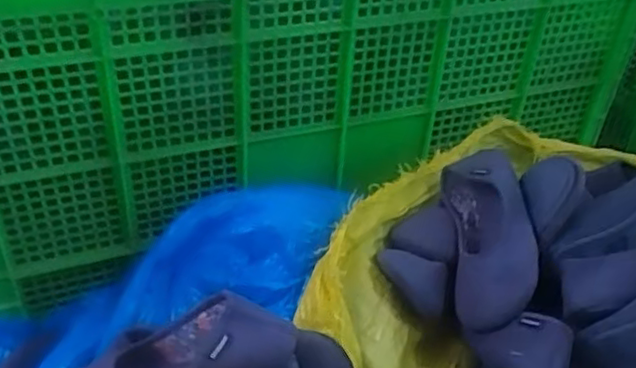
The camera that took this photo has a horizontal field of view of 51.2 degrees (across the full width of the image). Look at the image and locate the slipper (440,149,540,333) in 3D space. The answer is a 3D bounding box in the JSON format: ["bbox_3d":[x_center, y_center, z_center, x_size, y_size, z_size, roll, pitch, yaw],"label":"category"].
[{"bbox_3d":[0.203,0.057,0.794,0.082,0.076,0.243,2,54,-1],"label":"slipper"}]

